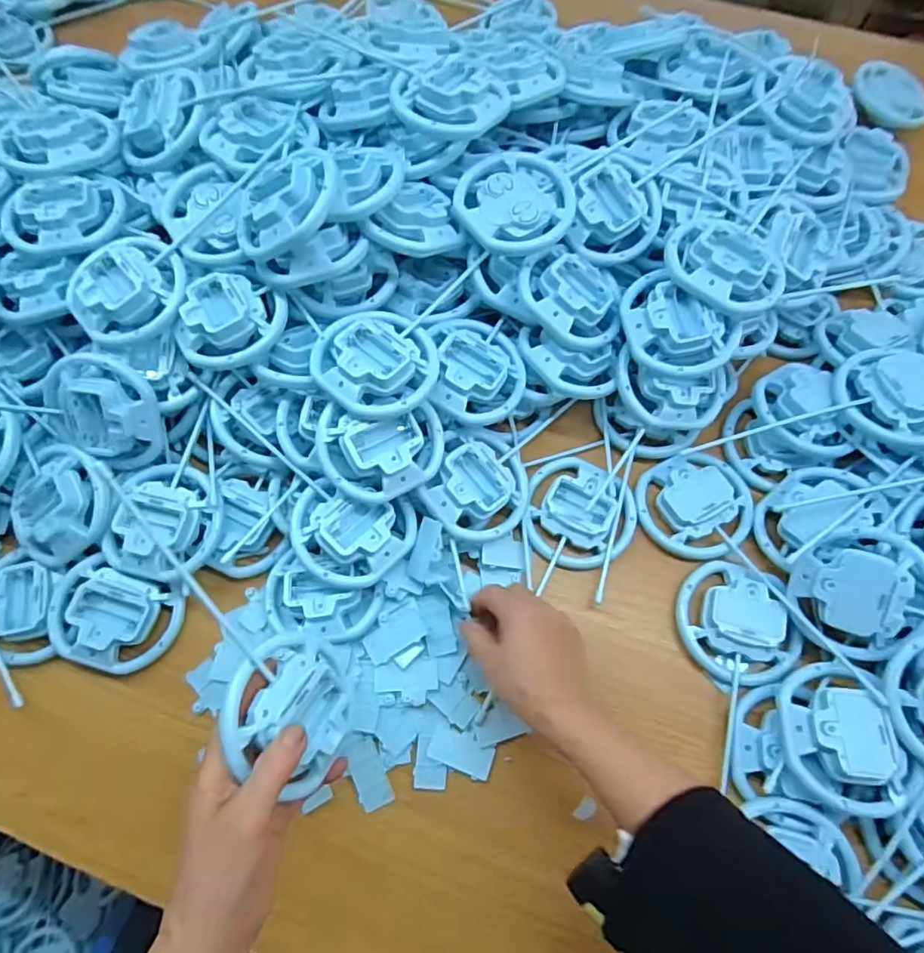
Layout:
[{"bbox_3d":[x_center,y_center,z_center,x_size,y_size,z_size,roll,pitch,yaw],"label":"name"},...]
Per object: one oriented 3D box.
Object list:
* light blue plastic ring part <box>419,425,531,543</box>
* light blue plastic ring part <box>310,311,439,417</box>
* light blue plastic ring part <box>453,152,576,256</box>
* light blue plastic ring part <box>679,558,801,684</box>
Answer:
[{"bbox_3d":[0.015,0.007,0.514,0.091,0.031,0.102,25,68,-14],"label":"light blue plastic ring part"},{"bbox_3d":[-0.072,-0.095,0.486,0.102,0.038,0.100,-11,70,-4],"label":"light blue plastic ring part"},{"bbox_3d":[0.046,-0.242,0.516,0.102,0.020,0.091,-3,69,-1],"label":"light blue plastic ring part"},{"bbox_3d":[0.234,0.124,0.500,0.090,0.035,0.103,-14,70,-5],"label":"light blue plastic ring part"}]

